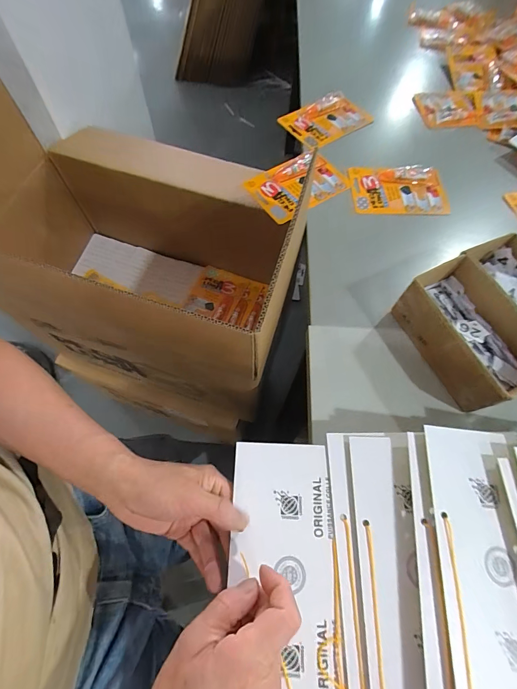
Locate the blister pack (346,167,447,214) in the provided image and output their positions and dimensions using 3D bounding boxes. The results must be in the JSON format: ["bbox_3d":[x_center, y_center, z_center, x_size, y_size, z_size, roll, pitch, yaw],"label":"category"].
[{"bbox_3d":[0.234,-0.258,0.545,0.159,0.022,0.084,2,65,-1],"label":"blister pack"}]

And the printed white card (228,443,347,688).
[{"bbox_3d":[0.019,0.250,0.265,0.098,0.007,0.323,0,64,0],"label":"printed white card"}]

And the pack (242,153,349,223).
[{"bbox_3d":[0.068,-0.270,0.541,0.152,0.020,0.097,-29,69,-14],"label":"pack"}]

